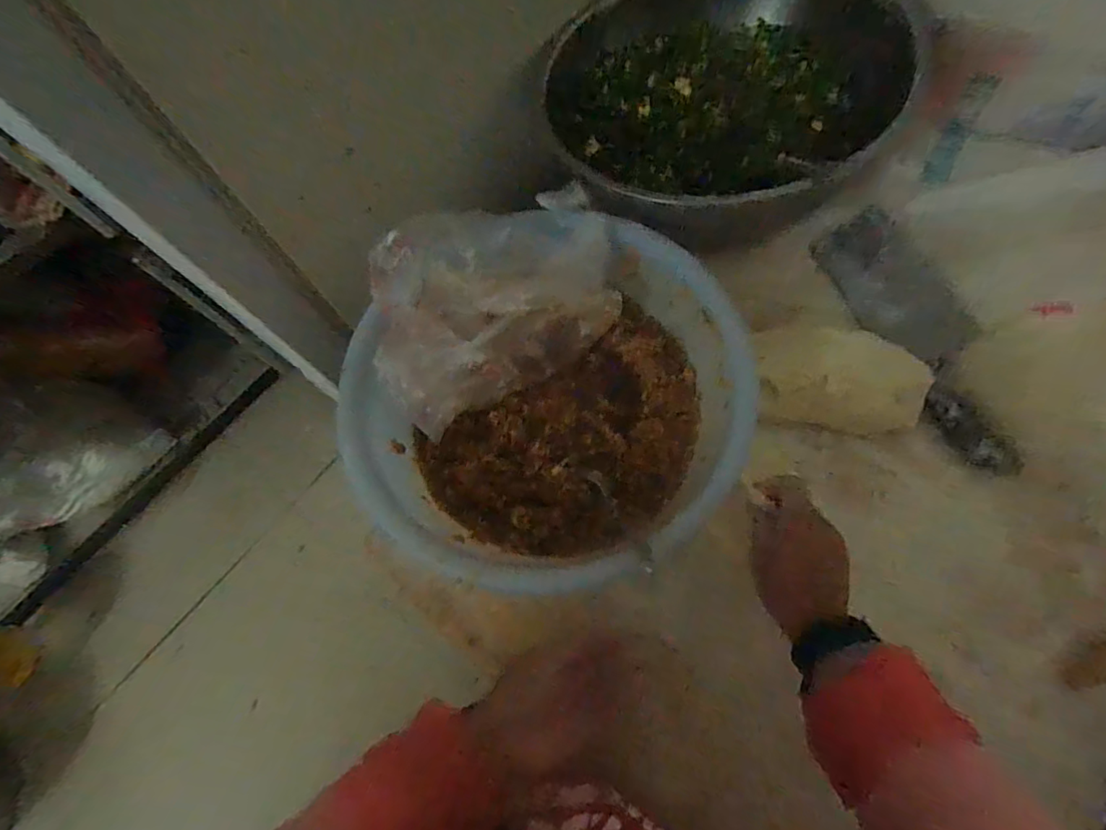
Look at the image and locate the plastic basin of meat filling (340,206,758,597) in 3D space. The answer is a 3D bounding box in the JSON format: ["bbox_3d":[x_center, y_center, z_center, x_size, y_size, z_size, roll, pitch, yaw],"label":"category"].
[{"bbox_3d":[-0.002,-0.028,0.481,0.359,0.101,0.327,-2,69,4],"label":"plastic basin of meat filling"}]

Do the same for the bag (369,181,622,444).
[{"bbox_3d":[-0.055,-0.103,0.500,0.235,0.108,0.143,-30,73,-7],"label":"bag"}]

